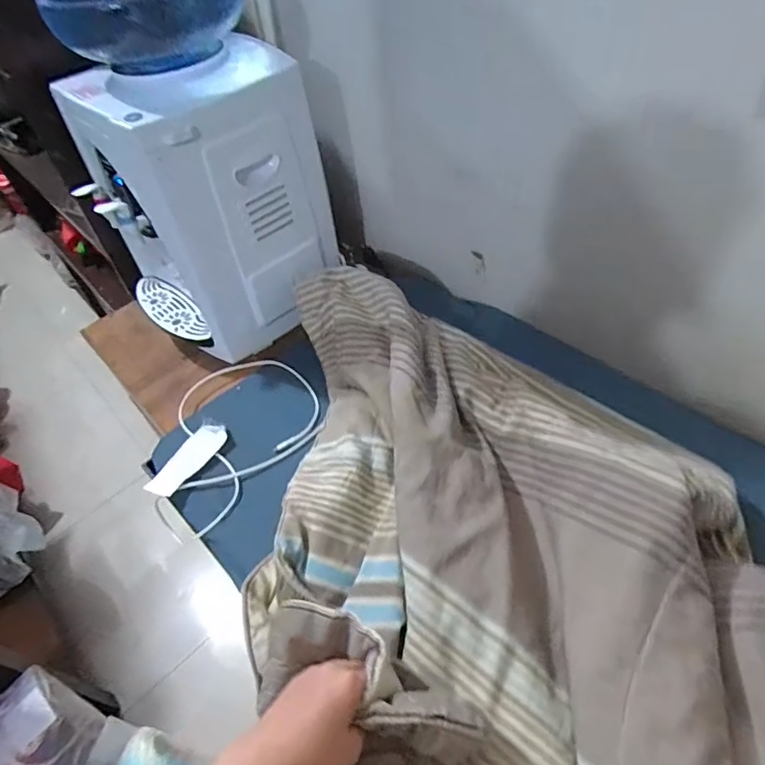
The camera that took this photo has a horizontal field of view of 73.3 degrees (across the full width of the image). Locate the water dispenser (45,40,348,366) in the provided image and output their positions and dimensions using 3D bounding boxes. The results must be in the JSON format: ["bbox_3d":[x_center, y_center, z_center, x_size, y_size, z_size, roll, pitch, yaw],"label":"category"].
[{"bbox_3d":[-0.298,-0.302,0.887,0.308,0.425,0.297,-37,55,-23],"label":"water dispenser"}]

